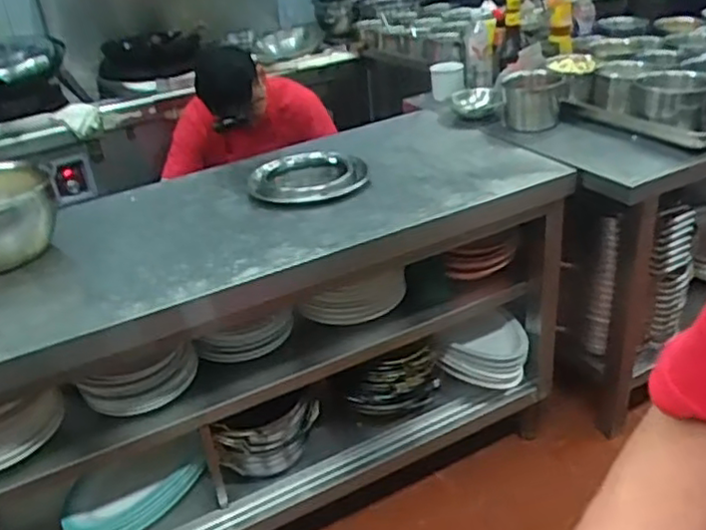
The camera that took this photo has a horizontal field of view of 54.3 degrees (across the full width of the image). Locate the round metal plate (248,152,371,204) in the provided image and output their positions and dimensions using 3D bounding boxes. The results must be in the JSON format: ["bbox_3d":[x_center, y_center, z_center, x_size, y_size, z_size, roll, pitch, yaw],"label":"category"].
[{"bbox_3d":[-0.104,-0.201,1.580,0.255,0.030,0.241,-4,30,3],"label":"round metal plate"}]

